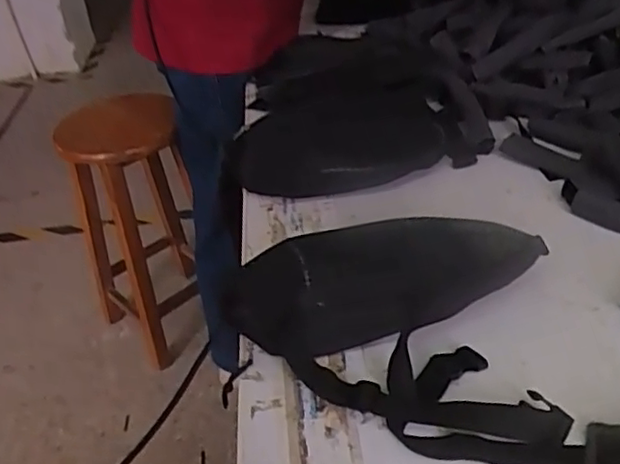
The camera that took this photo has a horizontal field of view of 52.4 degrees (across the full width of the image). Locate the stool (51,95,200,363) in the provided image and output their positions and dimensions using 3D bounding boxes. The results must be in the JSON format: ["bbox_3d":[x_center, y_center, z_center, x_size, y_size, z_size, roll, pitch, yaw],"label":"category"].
[{"bbox_3d":[-0.429,-0.014,1.571,0.281,0.561,0.364,-21,39,-19],"label":"stool"}]

